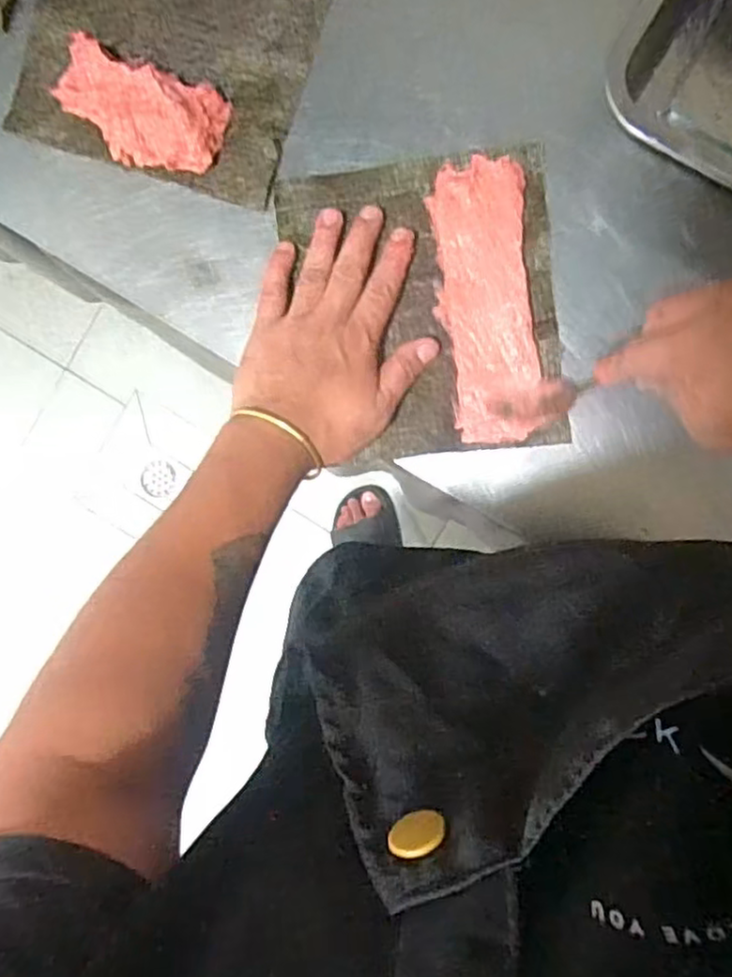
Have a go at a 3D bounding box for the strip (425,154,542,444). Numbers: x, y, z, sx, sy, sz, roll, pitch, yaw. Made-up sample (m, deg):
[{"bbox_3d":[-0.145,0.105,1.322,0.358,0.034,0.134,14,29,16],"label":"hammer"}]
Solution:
[{"bbox_3d":[0.081,-0.126,0.467,0.062,0.021,0.186,-5,93,7],"label":"strip"}]

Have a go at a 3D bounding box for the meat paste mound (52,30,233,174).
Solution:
[{"bbox_3d":[-0.161,-0.264,0.480,0.124,0.024,0.066,24,96,5],"label":"meat paste mound"}]

